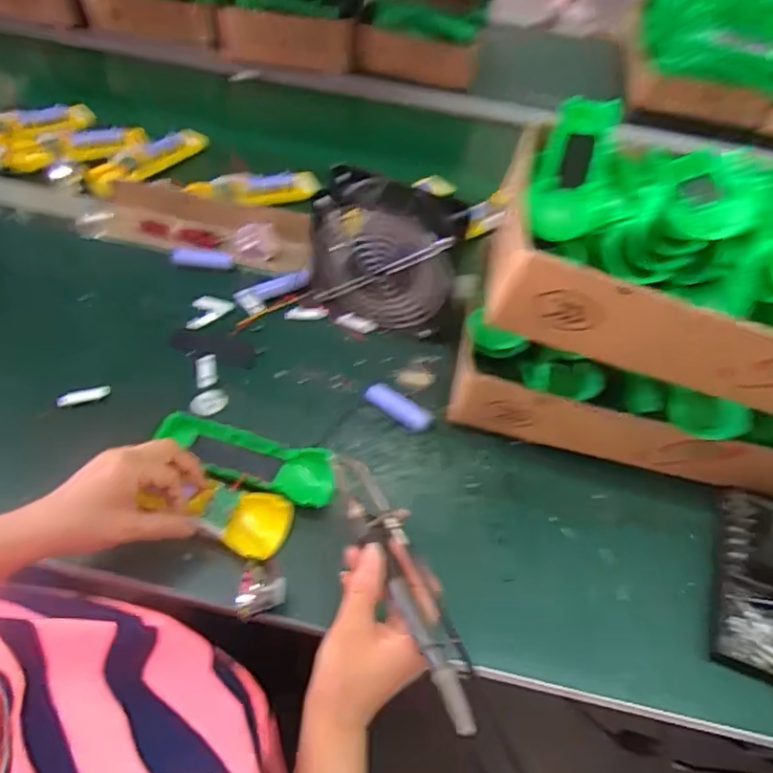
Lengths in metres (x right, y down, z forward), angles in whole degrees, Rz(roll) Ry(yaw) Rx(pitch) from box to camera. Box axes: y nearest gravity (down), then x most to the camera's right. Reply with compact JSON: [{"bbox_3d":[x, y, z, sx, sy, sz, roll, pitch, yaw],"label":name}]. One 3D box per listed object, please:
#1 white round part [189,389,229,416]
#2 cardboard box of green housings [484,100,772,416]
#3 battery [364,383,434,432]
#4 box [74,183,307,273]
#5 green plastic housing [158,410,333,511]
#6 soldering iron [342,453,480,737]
[{"bbox_3d":[-0.174,0.016,0.589,0.036,0.010,0.022,-9,53,-11],"label":"white round part"},{"bbox_3d":[0.297,-0.092,0.474,0.394,0.133,0.211,14,52,7],"label":"cardboard box of green housings"},{"bbox_3d":[0.013,0.020,0.589,0.070,0.016,0.024,30,56,19],"label":"battery"},{"bbox_3d":[-0.228,-0.198,0.719,0.273,0.038,0.073,11,52,5],"label":"box"},{"bbox_3d":[-0.125,0.065,0.540,0.163,0.034,0.056,18,53,15],"label":"green plastic housing"},{"bbox_3d":[0.008,0.118,0.392,0.030,0.030,0.203,-15,45,-15],"label":"soldering iron"}]

